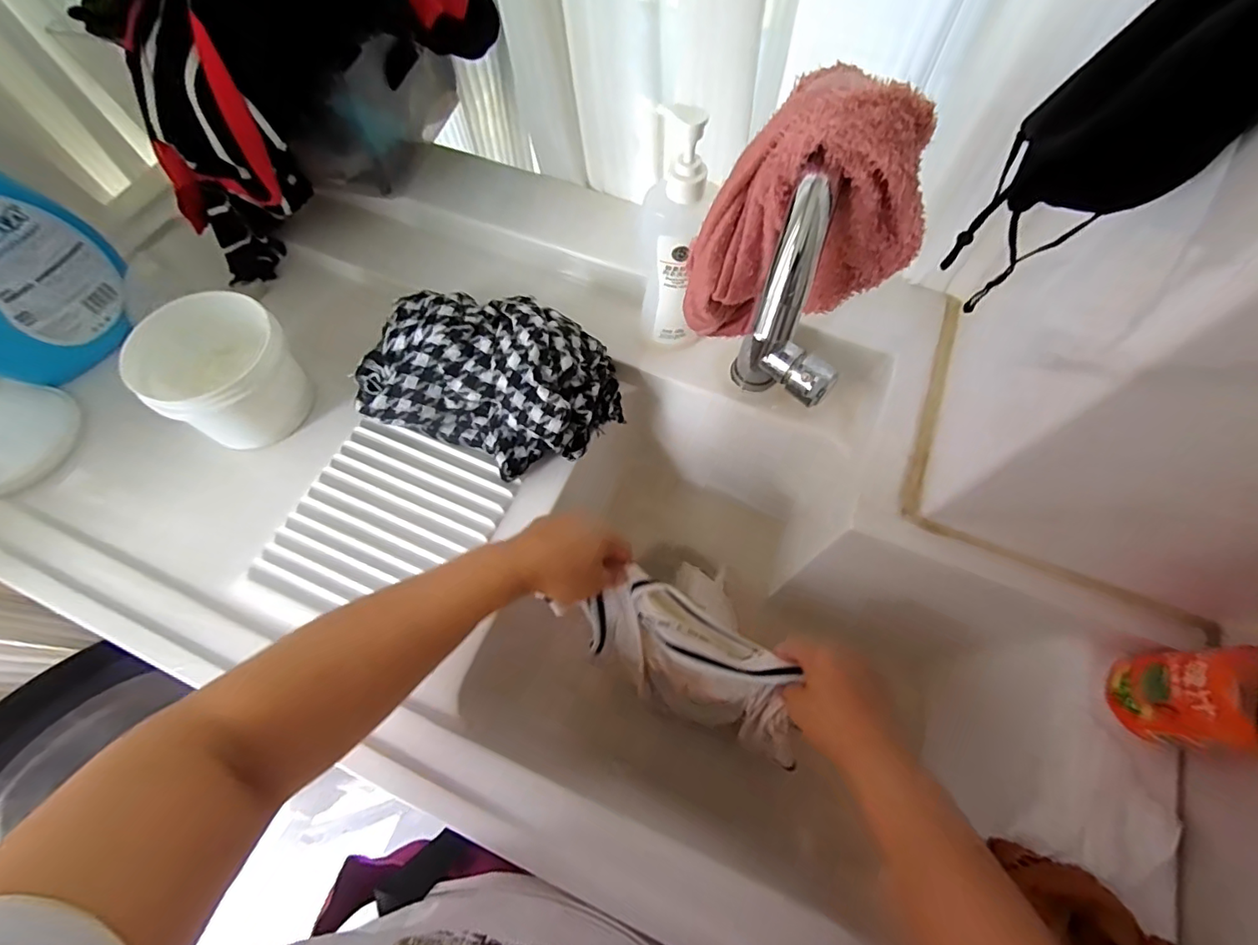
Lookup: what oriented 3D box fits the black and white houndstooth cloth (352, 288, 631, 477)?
[{"bbox_3d":[-0.138,-0.094,0.526,0.239,0.084,0.155,19,68,9],"label":"black and white houndstooth cloth"}]

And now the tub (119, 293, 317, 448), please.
[{"bbox_3d":[-0.370,-0.090,0.507,0.123,0.100,0.114,0,67,1],"label":"tub"}]

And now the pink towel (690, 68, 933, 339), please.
[{"bbox_3d":[0.094,-0.127,0.314,0.111,0.171,0.043,6,67,4],"label":"pink towel"}]

